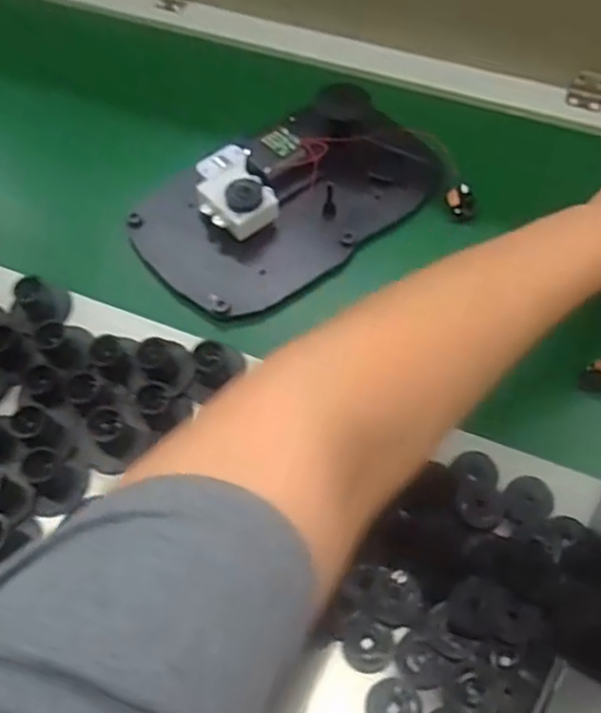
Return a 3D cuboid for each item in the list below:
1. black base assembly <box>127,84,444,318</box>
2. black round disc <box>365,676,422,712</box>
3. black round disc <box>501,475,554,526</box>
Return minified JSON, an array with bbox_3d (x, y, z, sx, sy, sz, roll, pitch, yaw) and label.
[{"bbox_3d":[-0.013,-0.124,0.504,0.214,0.052,0.136,-37,64,-20],"label":"black base assembly"},{"bbox_3d":[0.045,0.171,0.333,0.026,0.007,0.027,-1,58,1],"label":"black round disc"},{"bbox_3d":[0.127,0.080,0.381,0.028,0.004,0.026,-1,58,1],"label":"black round disc"}]

